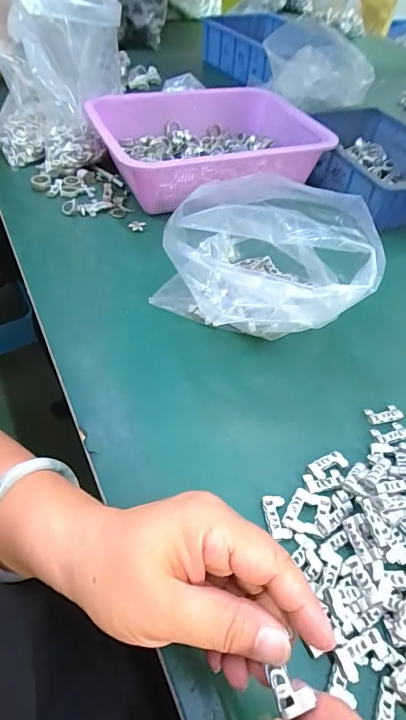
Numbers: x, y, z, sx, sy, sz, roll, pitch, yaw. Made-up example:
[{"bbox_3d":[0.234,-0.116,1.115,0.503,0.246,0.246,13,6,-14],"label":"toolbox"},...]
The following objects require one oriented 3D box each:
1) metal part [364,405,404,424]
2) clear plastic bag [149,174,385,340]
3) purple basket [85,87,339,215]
[{"bbox_3d":[0.158,0.048,0.355,0.032,0.007,0.016,-4,50,-9],"label":"metal part"},{"bbox_3d":[0.051,-0.095,0.388,0.190,0.130,0.148,10,49,3],"label":"clear plastic bag"},{"bbox_3d":[0.011,-0.310,0.592,0.310,0.083,0.226,-17,53,-19],"label":"purple basket"}]

